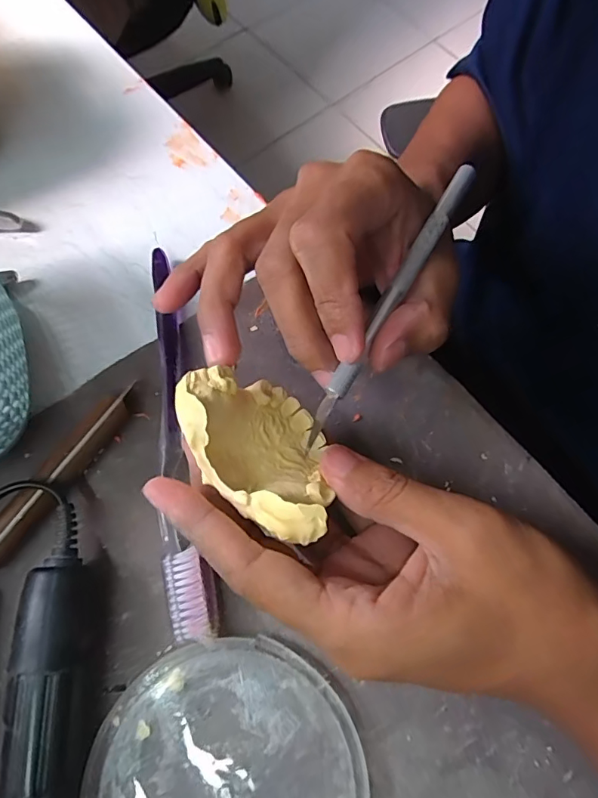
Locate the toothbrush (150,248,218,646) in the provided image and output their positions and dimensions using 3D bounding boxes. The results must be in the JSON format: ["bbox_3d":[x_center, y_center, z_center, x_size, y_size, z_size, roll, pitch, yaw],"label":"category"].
[{"bbox_3d":[-0.060,0.010,0.225,0.020,0.017,0.188,-11,71,-4],"label":"toothbrush"}]

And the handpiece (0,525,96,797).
[{"bbox_3d":[-0.090,0.146,0.169,0.026,0.028,0.187,-2,70,-1],"label":"handpiece"}]

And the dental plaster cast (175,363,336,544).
[{"bbox_3d":[-0.012,0.020,0.169,0.045,0.047,0.060,-15,71,-6],"label":"dental plaster cast"}]

